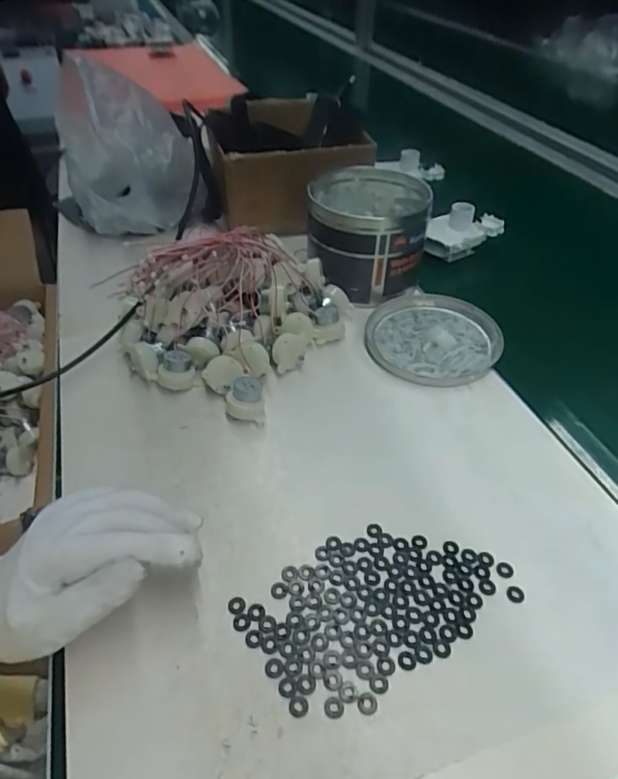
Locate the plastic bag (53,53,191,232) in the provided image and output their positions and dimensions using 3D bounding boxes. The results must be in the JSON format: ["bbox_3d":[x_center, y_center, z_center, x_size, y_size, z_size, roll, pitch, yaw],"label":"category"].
[{"bbox_3d":[-0.225,-0.287,0.613,0.157,0.165,0.140,-10,44,-11],"label":"plastic bag"}]

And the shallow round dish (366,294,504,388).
[{"bbox_3d":[0.125,-0.052,0.518,0.128,0.017,0.136,0,43,0],"label":"shallow round dish"}]

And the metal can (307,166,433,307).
[{"bbox_3d":[0.065,-0.168,0.571,0.122,0.109,0.137,-1,43,-1],"label":"metal can"}]

